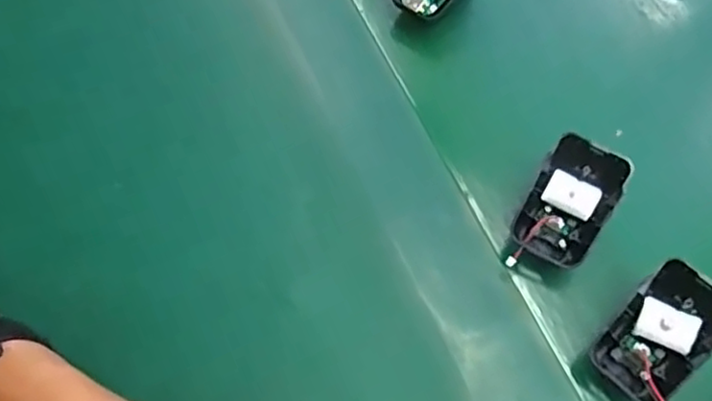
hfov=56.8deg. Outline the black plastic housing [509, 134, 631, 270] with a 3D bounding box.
[{"bbox_3d":[0.120,0.001,0.368,0.043,0.017,0.068,27,96,16],"label":"black plastic housing"}]

